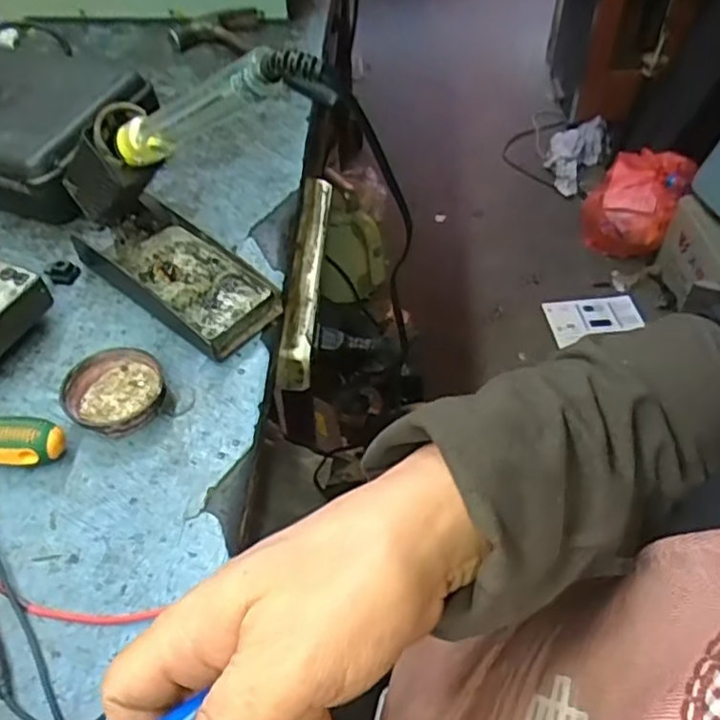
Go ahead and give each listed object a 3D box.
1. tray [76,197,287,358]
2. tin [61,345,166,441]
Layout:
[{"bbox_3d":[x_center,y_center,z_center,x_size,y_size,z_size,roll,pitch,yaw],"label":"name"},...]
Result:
[{"bbox_3d":[-0.141,-0.068,0.492,0.170,0.034,0.070,34,59,24],"label":"tray"},{"bbox_3d":[-0.160,0.021,0.430,0.061,0.019,0.059,0,51,0],"label":"tin"}]

